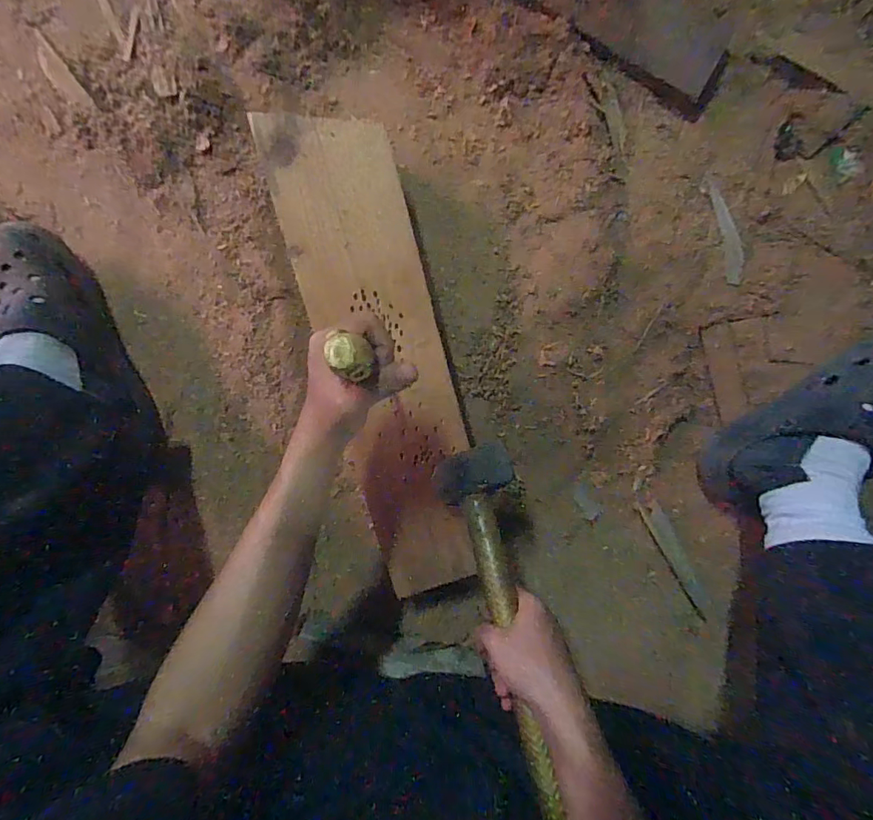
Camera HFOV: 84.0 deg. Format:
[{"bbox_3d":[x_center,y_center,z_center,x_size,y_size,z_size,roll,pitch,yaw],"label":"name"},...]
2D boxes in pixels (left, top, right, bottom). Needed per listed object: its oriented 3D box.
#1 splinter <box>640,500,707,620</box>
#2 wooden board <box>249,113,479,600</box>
[{"bbox_3d":[0.300,0.184,0.608,0.023,0.008,0.146,-26,83,3],"label":"splinter"},{"bbox_3d":[-0.052,-0.048,0.490,0.130,0.022,0.477,-13,96,1],"label":"wooden board"}]

